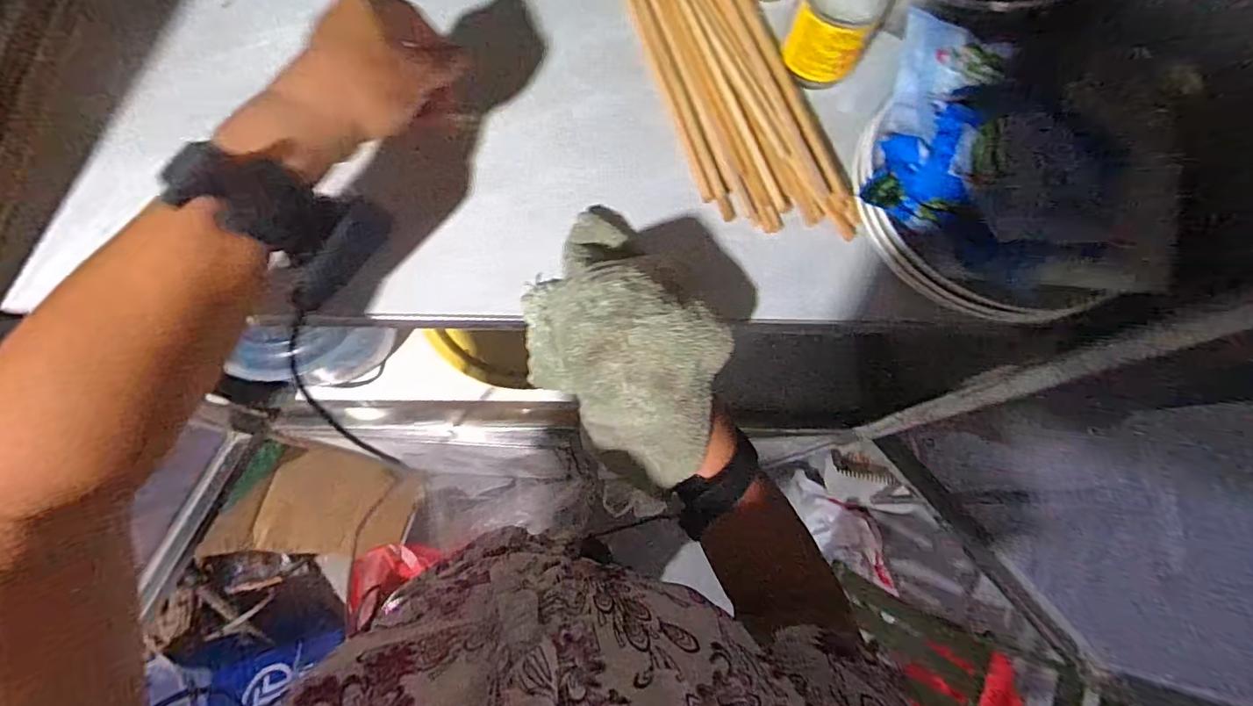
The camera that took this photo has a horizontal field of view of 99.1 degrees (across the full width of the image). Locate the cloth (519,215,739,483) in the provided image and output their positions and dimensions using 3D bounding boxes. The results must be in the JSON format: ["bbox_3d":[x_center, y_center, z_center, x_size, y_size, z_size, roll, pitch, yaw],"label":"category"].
[{"bbox_3d":[-0.006,-0.008,0.322,0.107,0.122,0.171,-30,78,-8],"label":"cloth"}]

